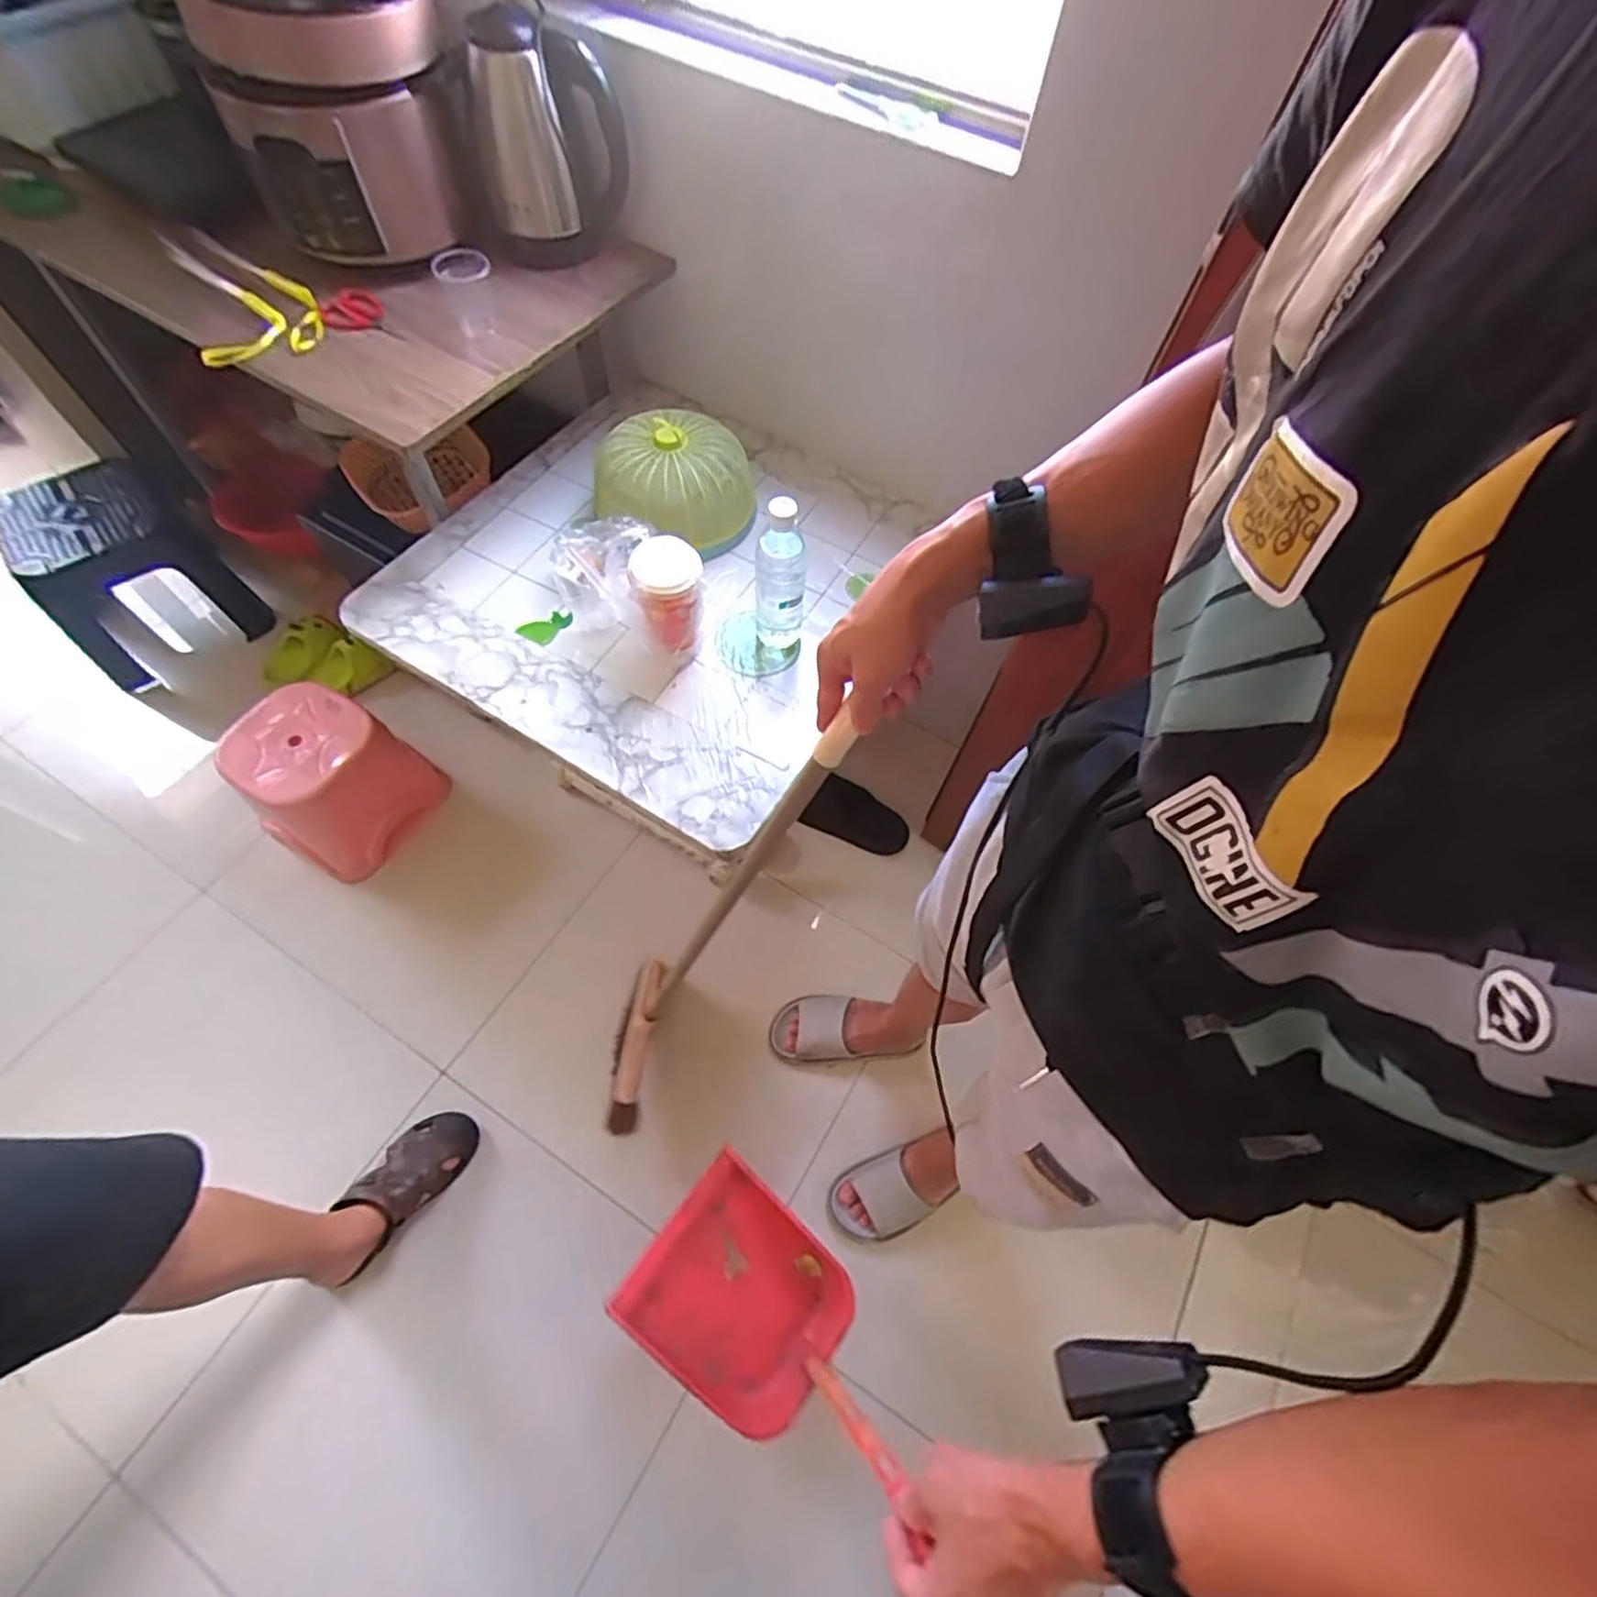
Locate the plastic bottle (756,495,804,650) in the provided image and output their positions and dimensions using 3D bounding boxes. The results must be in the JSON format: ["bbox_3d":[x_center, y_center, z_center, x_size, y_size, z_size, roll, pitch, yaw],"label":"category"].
[{"bbox_3d":[-0.023,-0.282,0.912,0.060,0.234,0.052,0,61,-4],"label":"plastic bottle"}]

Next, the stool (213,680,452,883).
[{"bbox_3d":[-0.875,-0.033,1.346,0.260,0.225,0.265,25,63,10],"label":"stool"}]

